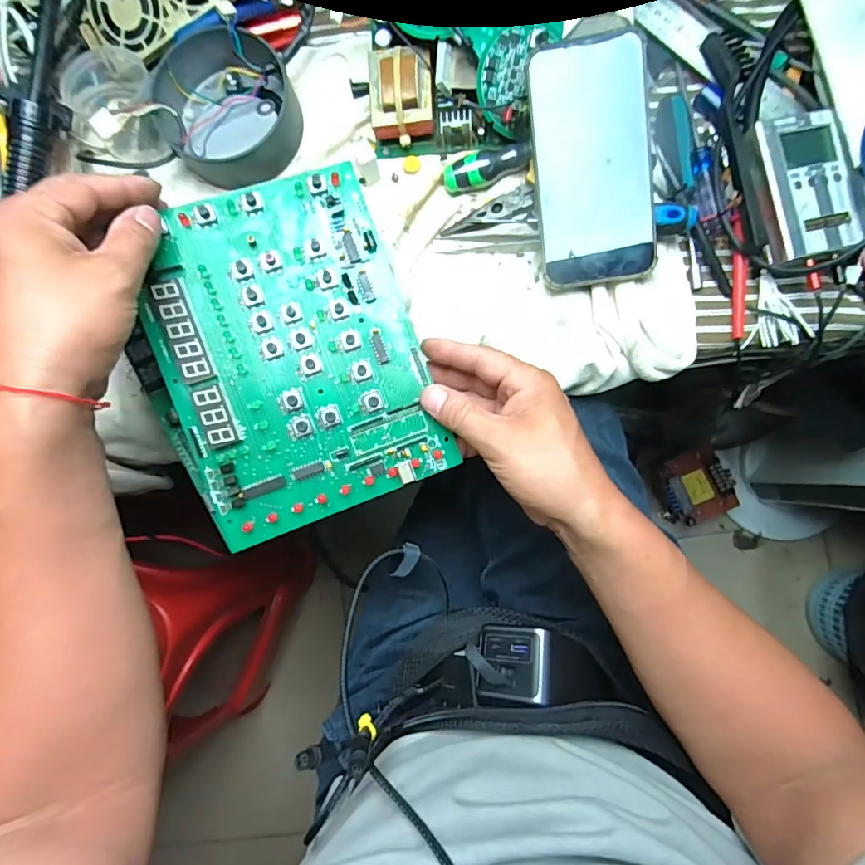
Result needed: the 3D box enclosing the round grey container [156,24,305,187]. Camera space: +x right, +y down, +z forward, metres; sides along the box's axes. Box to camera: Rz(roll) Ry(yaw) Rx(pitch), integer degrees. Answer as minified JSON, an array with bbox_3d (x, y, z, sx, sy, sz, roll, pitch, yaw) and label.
[{"bbox_3d":[-0.162,-0.260,0.394,0.103,0.038,0.112,0,86,3],"label":"round grey container"}]

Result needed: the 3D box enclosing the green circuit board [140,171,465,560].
[{"bbox_3d":[-0.090,-0.051,0.317,0.165,0.009,0.210,-21,92,-10],"label":"green circuit board"}]

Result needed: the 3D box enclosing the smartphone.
[{"bbox_3d":[0.112,-0.188,0.345,0.078,0.009,0.158,-6,97,11],"label":"smartphone"}]

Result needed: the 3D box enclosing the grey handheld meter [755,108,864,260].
[{"bbox_3d":[0.269,-0.177,0.356,0.055,0.026,0.100,-12,85,2],"label":"grey handheld meter"}]

